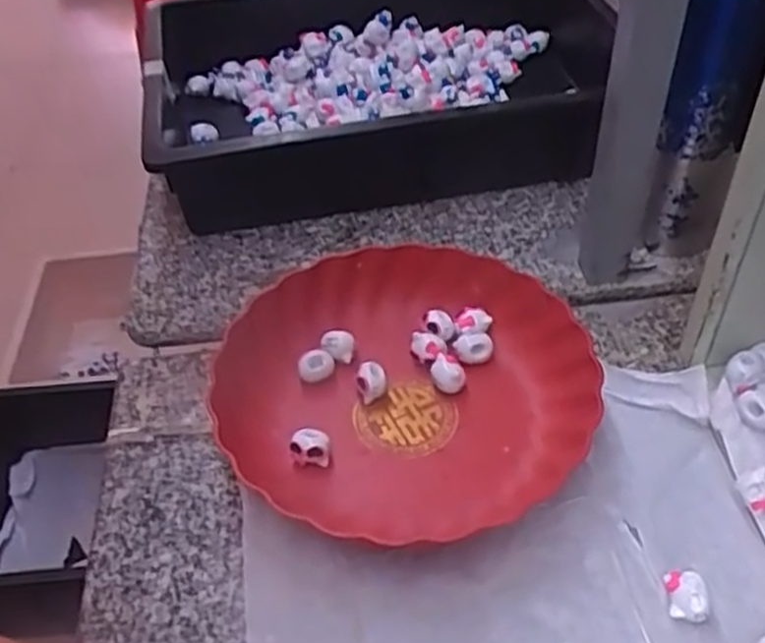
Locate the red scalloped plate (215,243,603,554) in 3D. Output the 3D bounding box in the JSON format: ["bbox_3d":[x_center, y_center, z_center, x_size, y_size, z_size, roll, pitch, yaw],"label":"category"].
[{"bbox_3d":[0.012,0.041,0.529,0.232,0.058,0.223,-2,45,2],"label":"red scalloped plate"}]

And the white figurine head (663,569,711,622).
[{"bbox_3d":[0.165,0.152,0.430,0.020,0.021,0.025,2,45,6],"label":"white figurine head"}]

